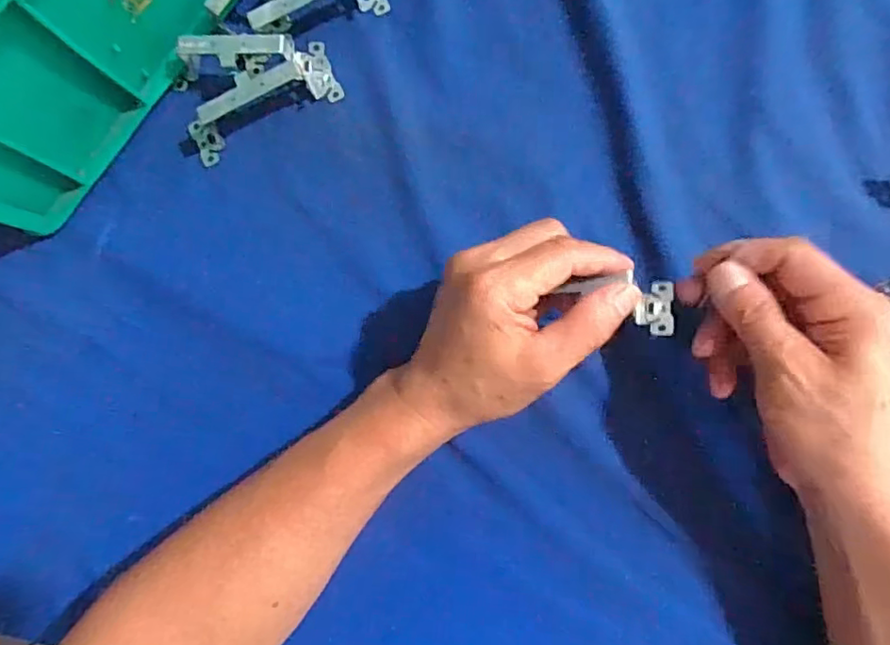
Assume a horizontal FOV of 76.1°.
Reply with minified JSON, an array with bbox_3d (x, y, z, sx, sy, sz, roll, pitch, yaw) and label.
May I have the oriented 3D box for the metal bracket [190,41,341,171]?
[{"bbox_3d":[-0.126,-0.150,0.374,0.105,0.038,0.042,-26,83,5],"label":"metal bracket"}]

